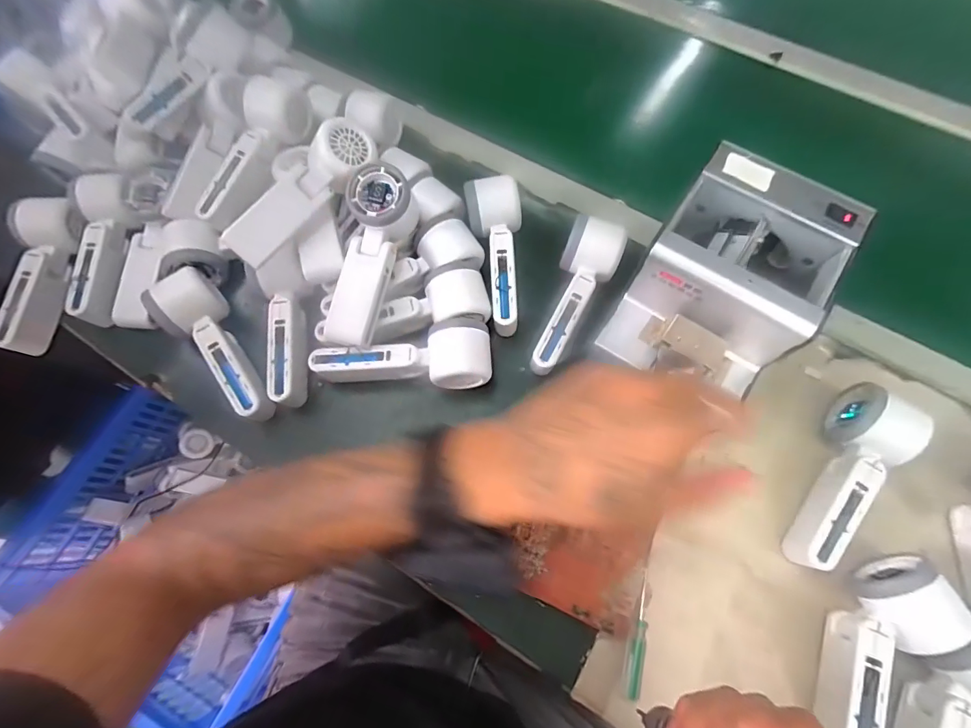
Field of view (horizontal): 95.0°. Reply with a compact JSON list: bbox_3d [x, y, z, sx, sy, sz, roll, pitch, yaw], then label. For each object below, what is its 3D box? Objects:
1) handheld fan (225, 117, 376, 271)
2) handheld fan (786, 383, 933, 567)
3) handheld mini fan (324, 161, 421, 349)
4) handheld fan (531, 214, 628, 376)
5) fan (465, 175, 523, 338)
[{"bbox_3d":[-0.179,-0.164,0.424,0.162,0.050,0.050,-50,115,-13],"label":"handheld fan"},{"bbox_3d":[0.315,0.098,0.377,0.054,0.051,0.172,32,74,12],"label":"handheld fan"},{"bbox_3d":[-0.109,-0.100,0.427,0.055,0.055,0.168,15,91,7],"label":"handheld mini fan"},{"bbox_3d":[0.084,-0.063,0.434,0.058,0.055,0.162,21,72,9],"label":"handheld fan"},{"bbox_3d":[0.014,-0.112,0.453,0.057,0.053,0.155,-7,70,-1],"label":"fan"}]

